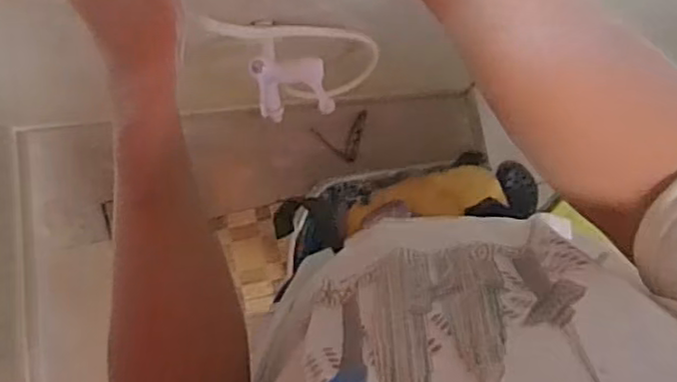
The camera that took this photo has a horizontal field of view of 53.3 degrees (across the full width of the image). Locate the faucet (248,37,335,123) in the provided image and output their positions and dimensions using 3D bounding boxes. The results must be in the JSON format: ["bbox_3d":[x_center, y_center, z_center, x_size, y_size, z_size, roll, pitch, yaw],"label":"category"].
[{"bbox_3d":[-0.066,-0.165,0.980,0.108,0.078,0.117,-6,90,2],"label":"faucet"}]

